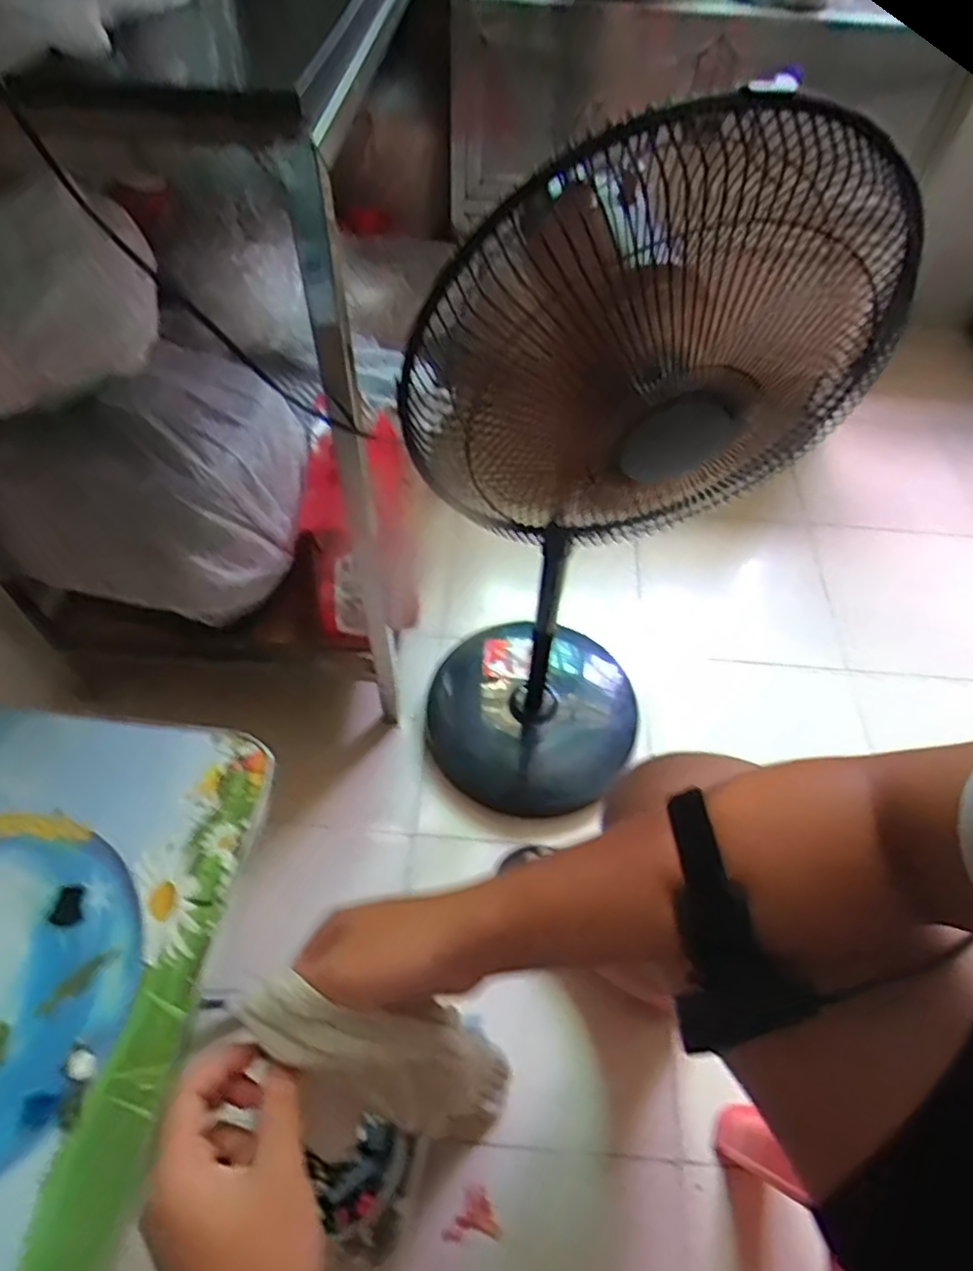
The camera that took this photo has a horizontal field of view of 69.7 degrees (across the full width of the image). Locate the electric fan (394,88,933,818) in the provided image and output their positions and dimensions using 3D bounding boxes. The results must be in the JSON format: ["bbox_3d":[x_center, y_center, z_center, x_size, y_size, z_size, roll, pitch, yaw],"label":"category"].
[{"bbox_3d":[0.096,-0.114,0.755,0.325,0.842,0.328,1,54,-2],"label":"electric fan"}]

